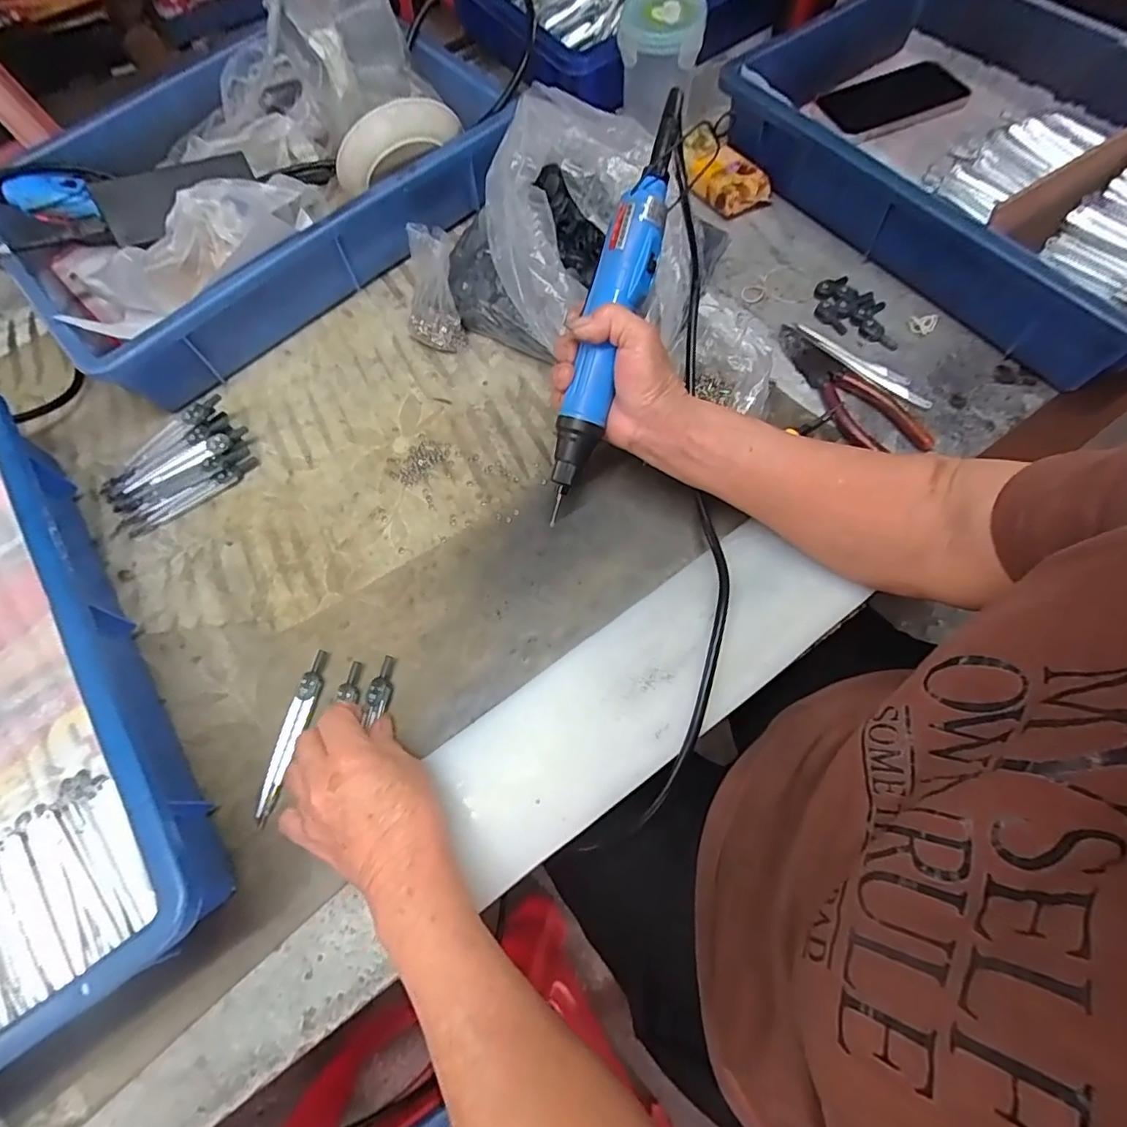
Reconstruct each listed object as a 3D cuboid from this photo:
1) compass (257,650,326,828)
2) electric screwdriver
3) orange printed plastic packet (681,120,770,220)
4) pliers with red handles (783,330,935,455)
[{"bbox_3d":[-0.185,0.115,0.377,0.018,0.009,0.112,11,68,8],"label":"compass"},{"bbox_3d":[0.034,-0.172,0.377,0.036,0.029,0.275,18,96,10],"label":"electric screwdriver"},{"bbox_3d":[0.149,-0.383,0.541,0.048,0.028,0.107,-40,71,-13],"label":"orange printed plastic packet"},{"bbox_3d":[0.227,-0.140,0.453,0.054,0.010,0.147,-33,69,-10],"label":"pliers with red handles"}]

